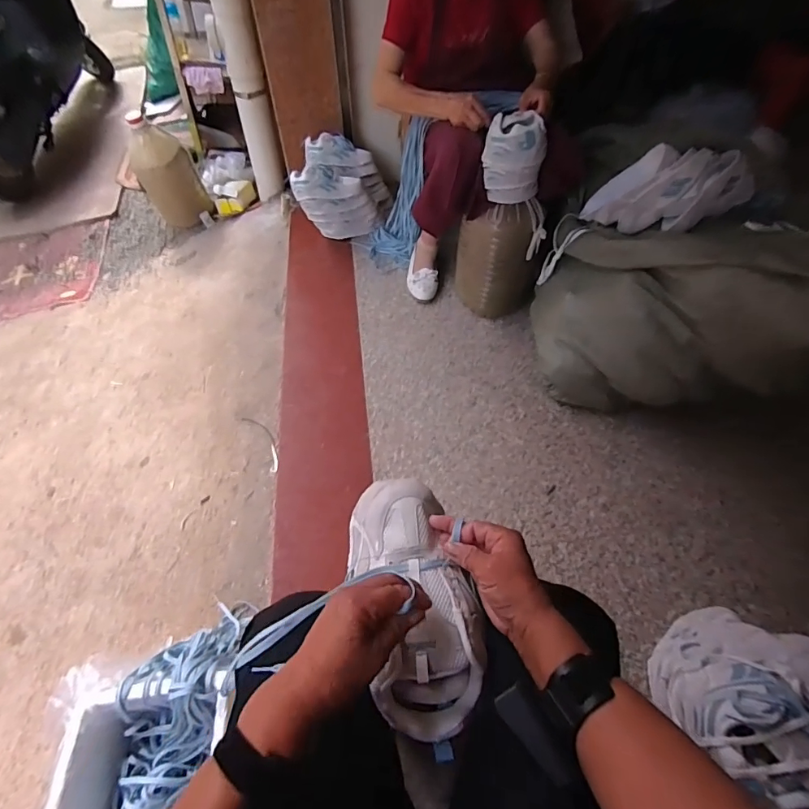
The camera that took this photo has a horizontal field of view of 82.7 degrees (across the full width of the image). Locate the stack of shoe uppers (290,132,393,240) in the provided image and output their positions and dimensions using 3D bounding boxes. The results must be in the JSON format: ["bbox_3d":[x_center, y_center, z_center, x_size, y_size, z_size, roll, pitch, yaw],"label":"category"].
[{"bbox_3d":[-0.198,-0.710,1.533,0.286,0.228,0.265,2,54,2],"label":"stack of shoe uppers"}]

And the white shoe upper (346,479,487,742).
[{"bbox_3d":[0.009,0.195,0.475,0.116,0.068,0.241,-14,62,-6],"label":"white shoe upper"}]

